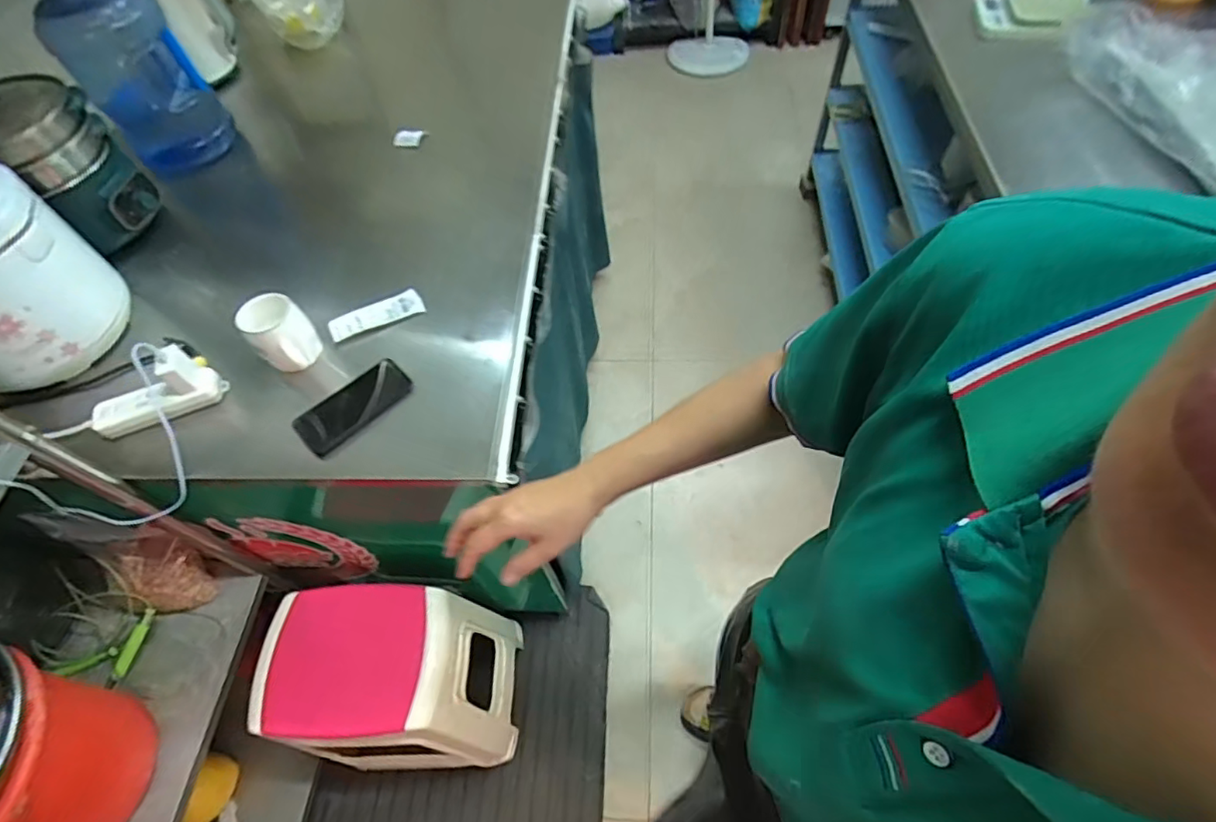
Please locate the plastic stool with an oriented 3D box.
[{"bbox_3d":[-0.405,0.529,1.122,0.373,0.433,0.285,-3,58,3],"label":"plastic stool"}]

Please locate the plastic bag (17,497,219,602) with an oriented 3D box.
[{"bbox_3d":[-0.783,0.283,1.010,0.129,0.110,0.128,10,63,9],"label":"plastic bag"}]

